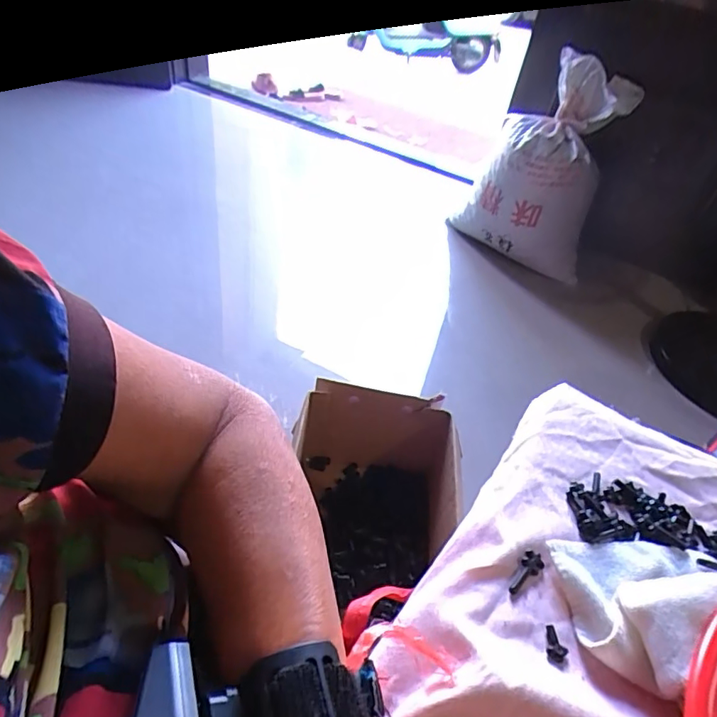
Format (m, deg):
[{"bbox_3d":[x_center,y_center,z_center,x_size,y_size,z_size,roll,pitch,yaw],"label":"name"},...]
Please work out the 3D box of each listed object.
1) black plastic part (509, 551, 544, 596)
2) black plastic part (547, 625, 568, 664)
[{"bbox_3d":[0.095,0.121,0.290,0.029,0.005,0.011,-31,54,-35],"label":"black plastic part"},{"bbox_3d":[0.103,0.148,0.265,0.010,0.004,0.017,12,42,5],"label":"black plastic part"}]

